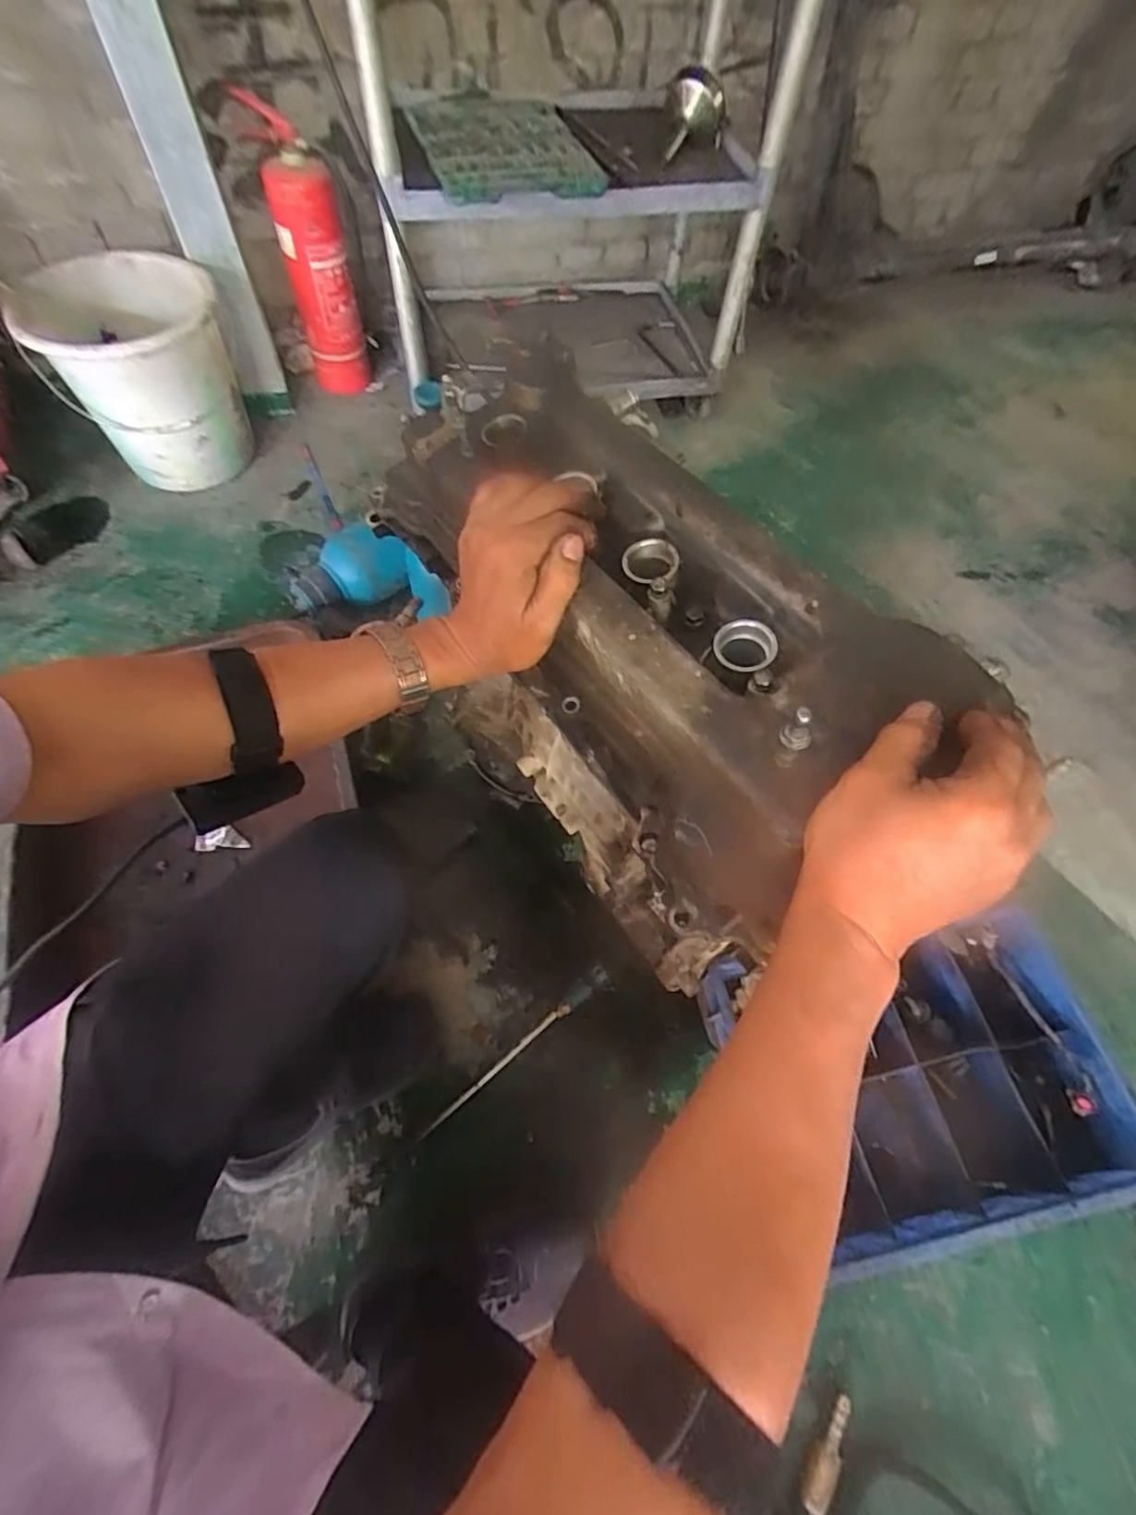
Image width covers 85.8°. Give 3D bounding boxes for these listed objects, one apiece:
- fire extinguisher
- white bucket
[{"bbox_3d":[-0.524,-1.012,1.296,0.133,0.477,0.123,-23,63,-16],"label":"fire extinguisher"},{"bbox_3d":[-0.805,-0.734,1.188,0.314,0.300,0.395,-21,63,-15],"label":"white bucket"}]

